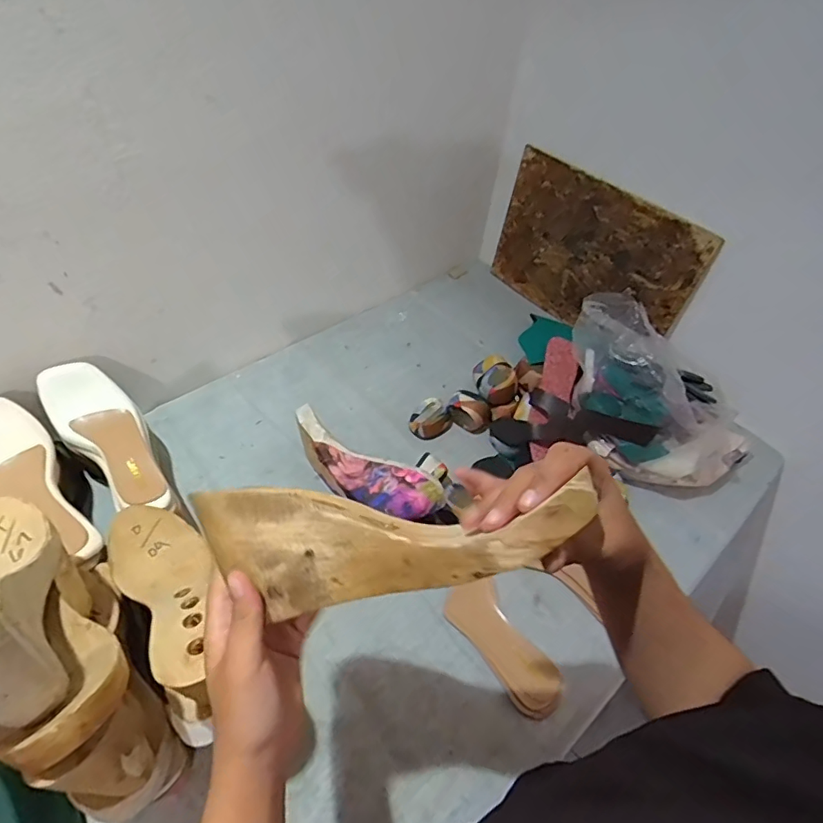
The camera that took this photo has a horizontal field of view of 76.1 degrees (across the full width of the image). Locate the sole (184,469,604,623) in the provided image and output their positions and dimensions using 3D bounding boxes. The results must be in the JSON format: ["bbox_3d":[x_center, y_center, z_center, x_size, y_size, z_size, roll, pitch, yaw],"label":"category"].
[{"bbox_3d":[-0.016,0.070,0.295,0.220,0.061,0.063,-7,45,18],"label":"sole"}]

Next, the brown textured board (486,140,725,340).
[{"bbox_3d":[0.312,-0.274,0.934,0.026,0.265,0.380,-28,57,-27],"label":"brown textured board"}]

